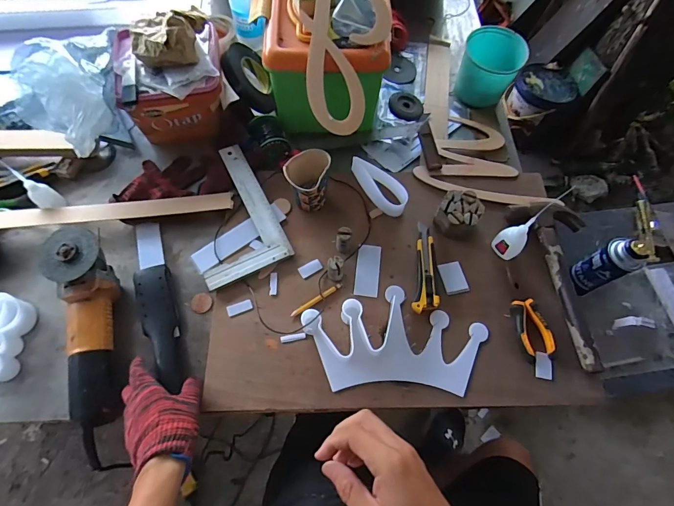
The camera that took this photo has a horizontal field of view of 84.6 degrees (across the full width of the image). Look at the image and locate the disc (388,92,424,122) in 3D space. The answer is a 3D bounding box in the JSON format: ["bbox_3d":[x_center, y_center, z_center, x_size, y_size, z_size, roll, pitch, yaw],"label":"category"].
[{"bbox_3d":[0.148,-0.314,0.790,0.073,0.007,0.087,11,65,4],"label":"disc"}]

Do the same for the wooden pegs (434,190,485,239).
[{"bbox_3d":[0.213,-0.067,0.647,0.074,0.049,0.075,1,65,-1],"label":"wooden pegs"}]

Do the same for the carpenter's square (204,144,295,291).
[{"bbox_3d":[-0.192,-0.070,0.653,0.146,0.021,0.247,-24,68,-12],"label":"carpenter's square"}]

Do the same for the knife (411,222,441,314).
[{"bbox_3d":[0.152,0.024,0.623,0.041,0.014,0.159,9,65,3],"label":"knife"}]

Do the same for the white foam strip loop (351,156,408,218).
[{"bbox_3d":[0.075,-0.122,0.677,0.042,0.050,0.129,-37,71,-17],"label":"white foam strip loop"}]

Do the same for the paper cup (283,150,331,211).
[{"bbox_3d":[-0.050,-0.119,0.639,0.069,0.091,0.080,17,66,6],"label":"paper cup"}]

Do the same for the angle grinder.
[{"bbox_3d":[-0.373,0.105,0.553,0.080,0.071,0.288,-13,79,-7],"label":"angle grinder"}]

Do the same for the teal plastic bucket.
[{"bbox_3d":[0.319,-0.389,0.779,0.116,0.106,0.127,1,65,-1],"label":"teal plastic bucket"}]

